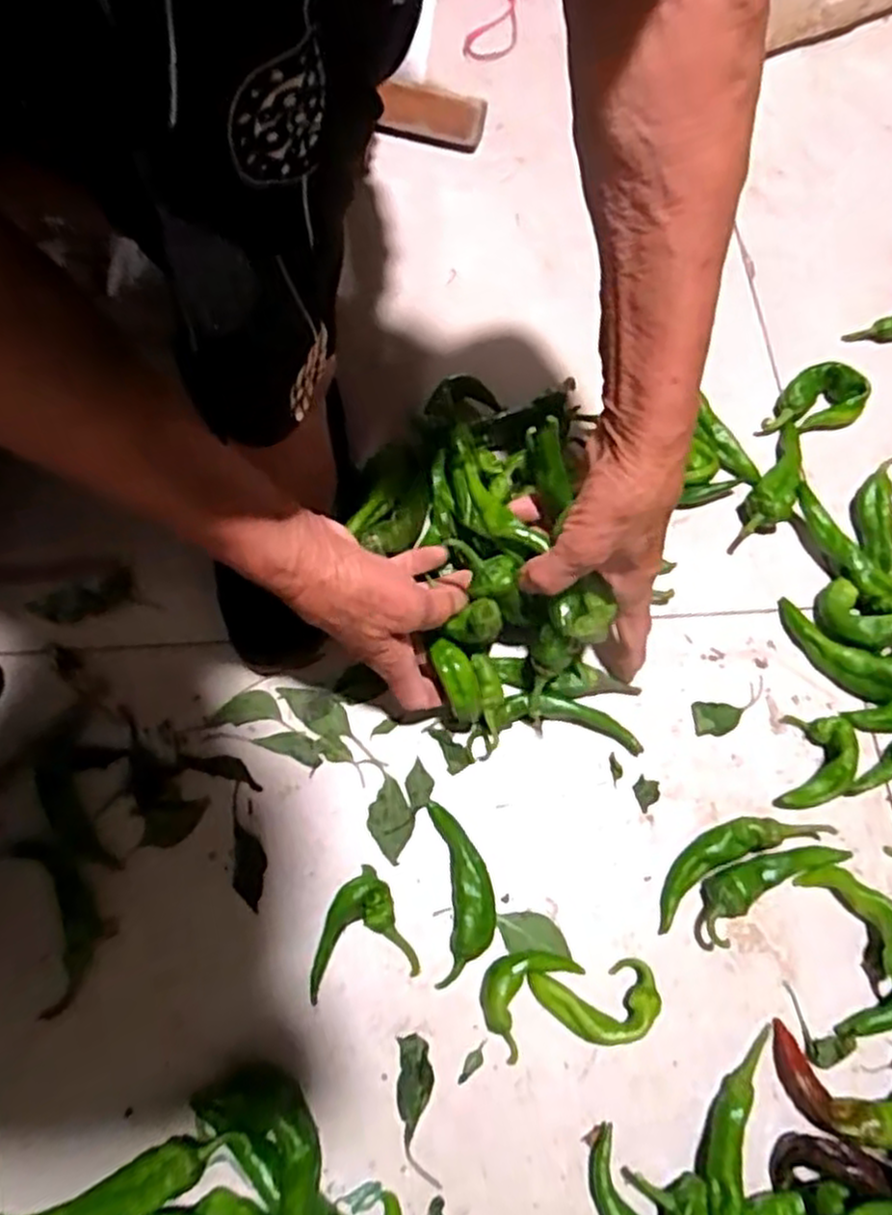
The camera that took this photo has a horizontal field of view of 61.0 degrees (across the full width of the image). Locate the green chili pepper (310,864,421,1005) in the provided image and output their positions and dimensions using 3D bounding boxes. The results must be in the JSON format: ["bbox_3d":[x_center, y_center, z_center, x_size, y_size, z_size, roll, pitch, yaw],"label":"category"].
[{"bbox_3d":[-0.053,0.185,0.433,0.060,0.013,0.062,-15,70,-8],"label":"green chili pepper"}]

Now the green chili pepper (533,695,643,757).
[{"bbox_3d":[0.091,0.073,0.481,0.073,0.021,0.015,18,69,5],"label":"green chili pepper"}]

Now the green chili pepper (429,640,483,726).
[{"bbox_3d":[0.007,0.044,0.447,0.021,0.014,0.052,-25,96,-11],"label":"green chili pepper"}]

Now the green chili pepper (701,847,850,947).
[{"bbox_3d":[0.191,0.160,0.451,0.100,0.022,0.032,-28,73,-12],"label":"green chili pepper"}]

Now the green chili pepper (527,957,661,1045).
[{"bbox_3d":[0.085,0.221,0.423,0.068,0.023,0.037,-6,69,-5],"label":"green chili pepper"}]

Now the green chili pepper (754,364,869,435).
[{"bbox_3d":[0.277,-0.159,0.573,0.071,0.033,0.041,-3,69,-3],"label":"green chili pepper"}]

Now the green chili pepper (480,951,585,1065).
[{"bbox_3d":[0.042,0.217,0.427,0.040,0.014,0.061,37,72,11],"label":"green chili pepper"}]

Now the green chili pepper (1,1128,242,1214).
[{"bbox_3d":[-0.166,0.293,0.378,0.122,0.034,0.022,-20,71,-10],"label":"green chili pepper"}]

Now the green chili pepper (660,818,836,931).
[{"bbox_3d":[0.173,0.147,0.454,0.118,0.026,0.035,-26,72,-12],"label":"green chili pepper"}]

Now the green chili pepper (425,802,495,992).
[{"bbox_3d":[0.010,0.165,0.441,0.035,0.020,0.098,-2,69,-3],"label":"green chili pepper"}]

